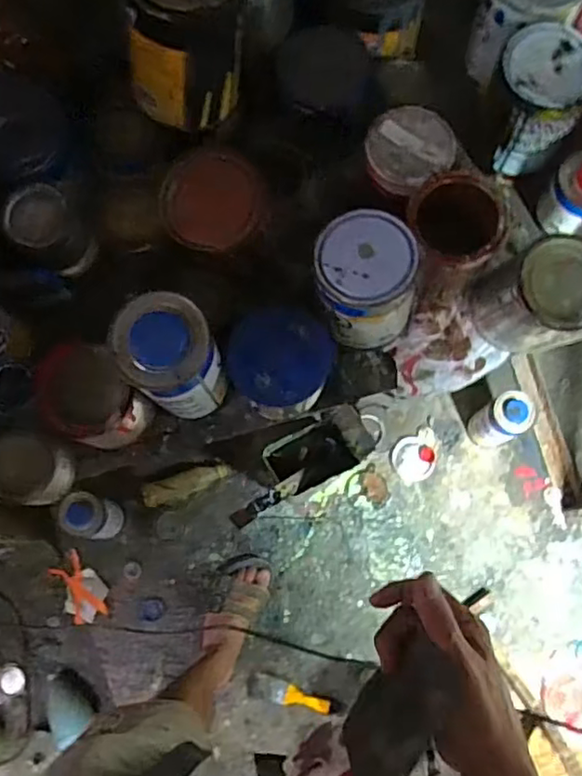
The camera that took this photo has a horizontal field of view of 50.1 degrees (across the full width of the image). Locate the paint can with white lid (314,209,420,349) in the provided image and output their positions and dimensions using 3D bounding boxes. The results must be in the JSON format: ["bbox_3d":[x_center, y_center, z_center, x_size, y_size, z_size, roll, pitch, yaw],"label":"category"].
[{"bbox_3d":[0.078,-0.111,0.656,0.103,0.120,0.102,0,76,0],"label":"paint can with white lid"}]

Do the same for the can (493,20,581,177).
[{"bbox_3d":[0.273,-0.320,0.702,0.099,0.116,0.102,22,77,5],"label":"can"}]

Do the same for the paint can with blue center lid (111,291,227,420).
[{"bbox_3d":[-0.108,-0.023,0.582,0.087,0.134,0.082,-17,77,-4],"label":"paint can with blue center lid"}]

